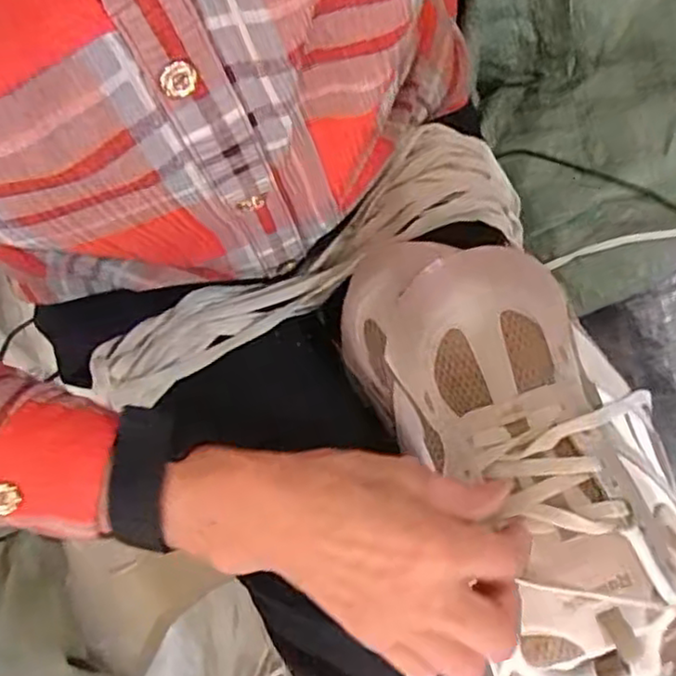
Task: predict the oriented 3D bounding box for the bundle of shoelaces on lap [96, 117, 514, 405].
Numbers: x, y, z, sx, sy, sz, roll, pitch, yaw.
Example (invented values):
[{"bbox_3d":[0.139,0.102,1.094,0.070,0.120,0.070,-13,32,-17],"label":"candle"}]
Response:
[{"bbox_3d":[-0.013,-0.049,0.425,0.308,0.045,0.083,-24,78,-4],"label":"bundle of shoelaces on lap"}]

